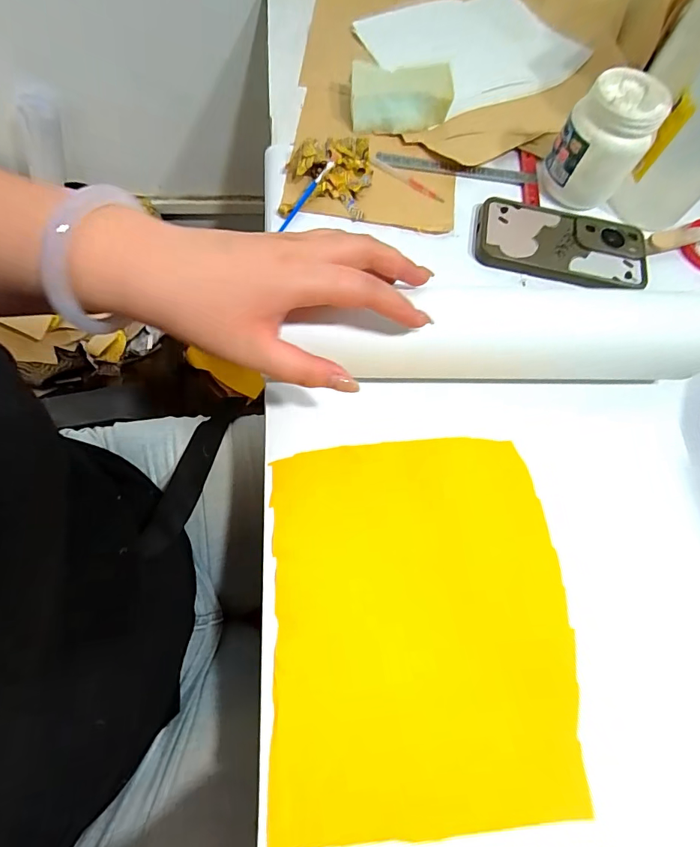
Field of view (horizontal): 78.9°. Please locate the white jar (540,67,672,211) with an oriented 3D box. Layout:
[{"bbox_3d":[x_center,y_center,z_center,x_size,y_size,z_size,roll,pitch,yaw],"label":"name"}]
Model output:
[{"bbox_3d":[0.240,-0.272,0.405,0.080,0.083,0.082,28,73,9],"label":"white jar"}]

